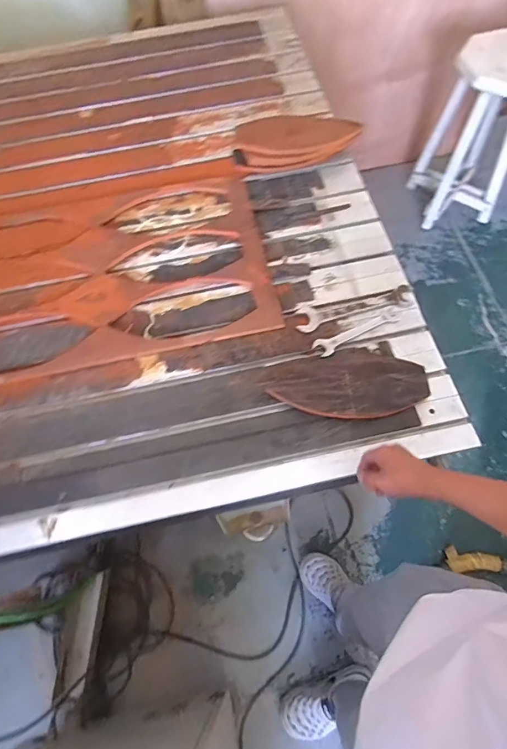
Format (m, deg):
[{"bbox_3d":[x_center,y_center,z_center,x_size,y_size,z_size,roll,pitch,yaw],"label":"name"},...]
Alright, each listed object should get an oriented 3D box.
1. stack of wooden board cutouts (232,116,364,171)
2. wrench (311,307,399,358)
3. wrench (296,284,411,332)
[{"bbox_3d":[0.108,-0.559,1.005,0.307,0.106,0.093,-5,65,1],"label":"stack of wooden board cutouts"},{"bbox_3d":[0.206,-0.088,0.846,0.187,0.016,0.048,-29,67,-10],"label":"wrench"},{"bbox_3d":[0.205,-0.142,0.873,0.243,0.014,0.058,-18,66,-5],"label":"wrench"}]

